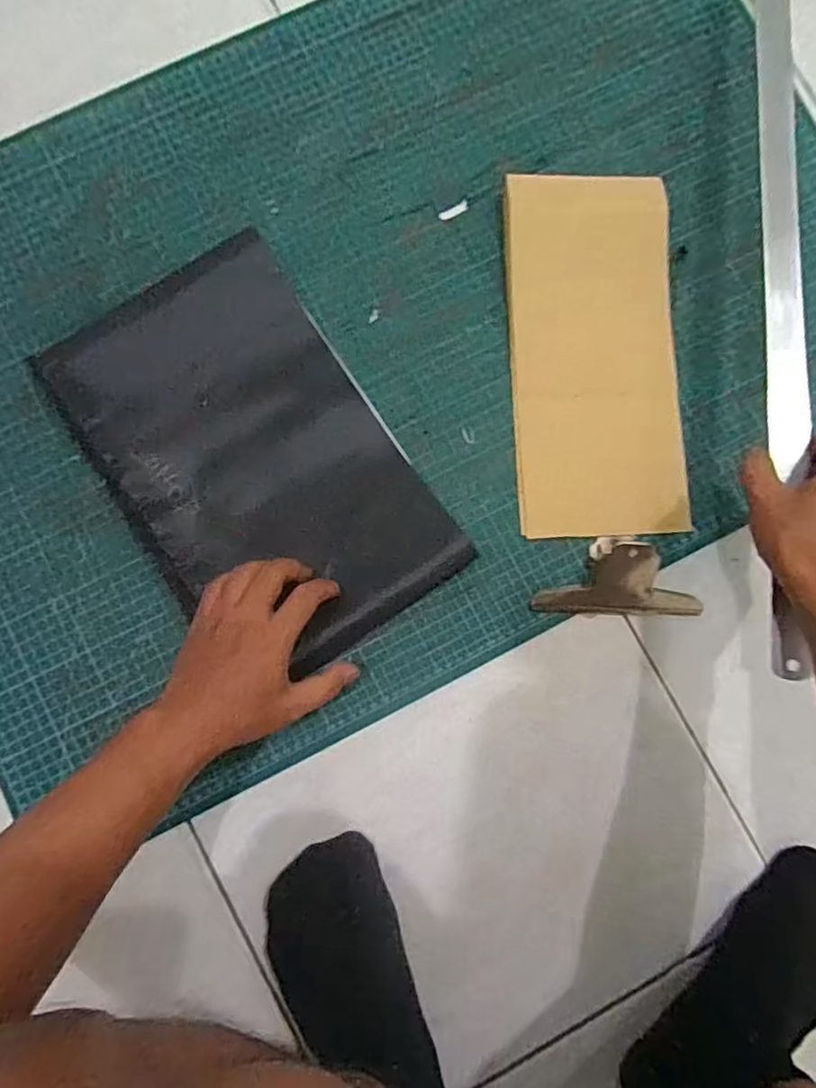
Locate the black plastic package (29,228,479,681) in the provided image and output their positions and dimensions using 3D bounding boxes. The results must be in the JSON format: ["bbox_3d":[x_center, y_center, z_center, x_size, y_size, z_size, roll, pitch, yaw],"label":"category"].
[{"bbox_3d":[-0.128,-0.071,0.509,0.217,0.026,0.342,-34,87,-3],"label":"black plastic package"}]

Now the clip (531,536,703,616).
[{"bbox_3d":[0.176,0.026,0.504,0.134,0.032,0.065,1,85,-1],"label":"clip"}]

